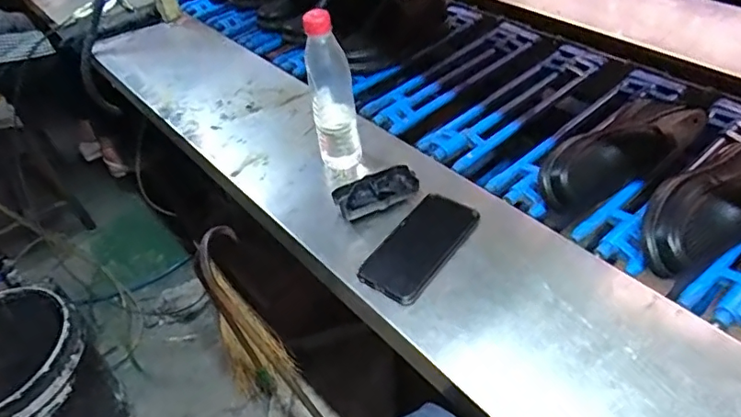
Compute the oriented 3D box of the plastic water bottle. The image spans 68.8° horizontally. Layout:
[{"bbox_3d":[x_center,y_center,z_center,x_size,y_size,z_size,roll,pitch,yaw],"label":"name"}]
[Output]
[{"bbox_3d":[-0.049,-0.138,0.706,0.060,0.222,0.066,-12,45,-2],"label":"plastic water bottle"}]

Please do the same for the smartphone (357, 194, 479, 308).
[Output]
[{"bbox_3d":[0.061,0.041,0.648,0.079,0.010,0.158,27,56,32],"label":"smartphone"}]

